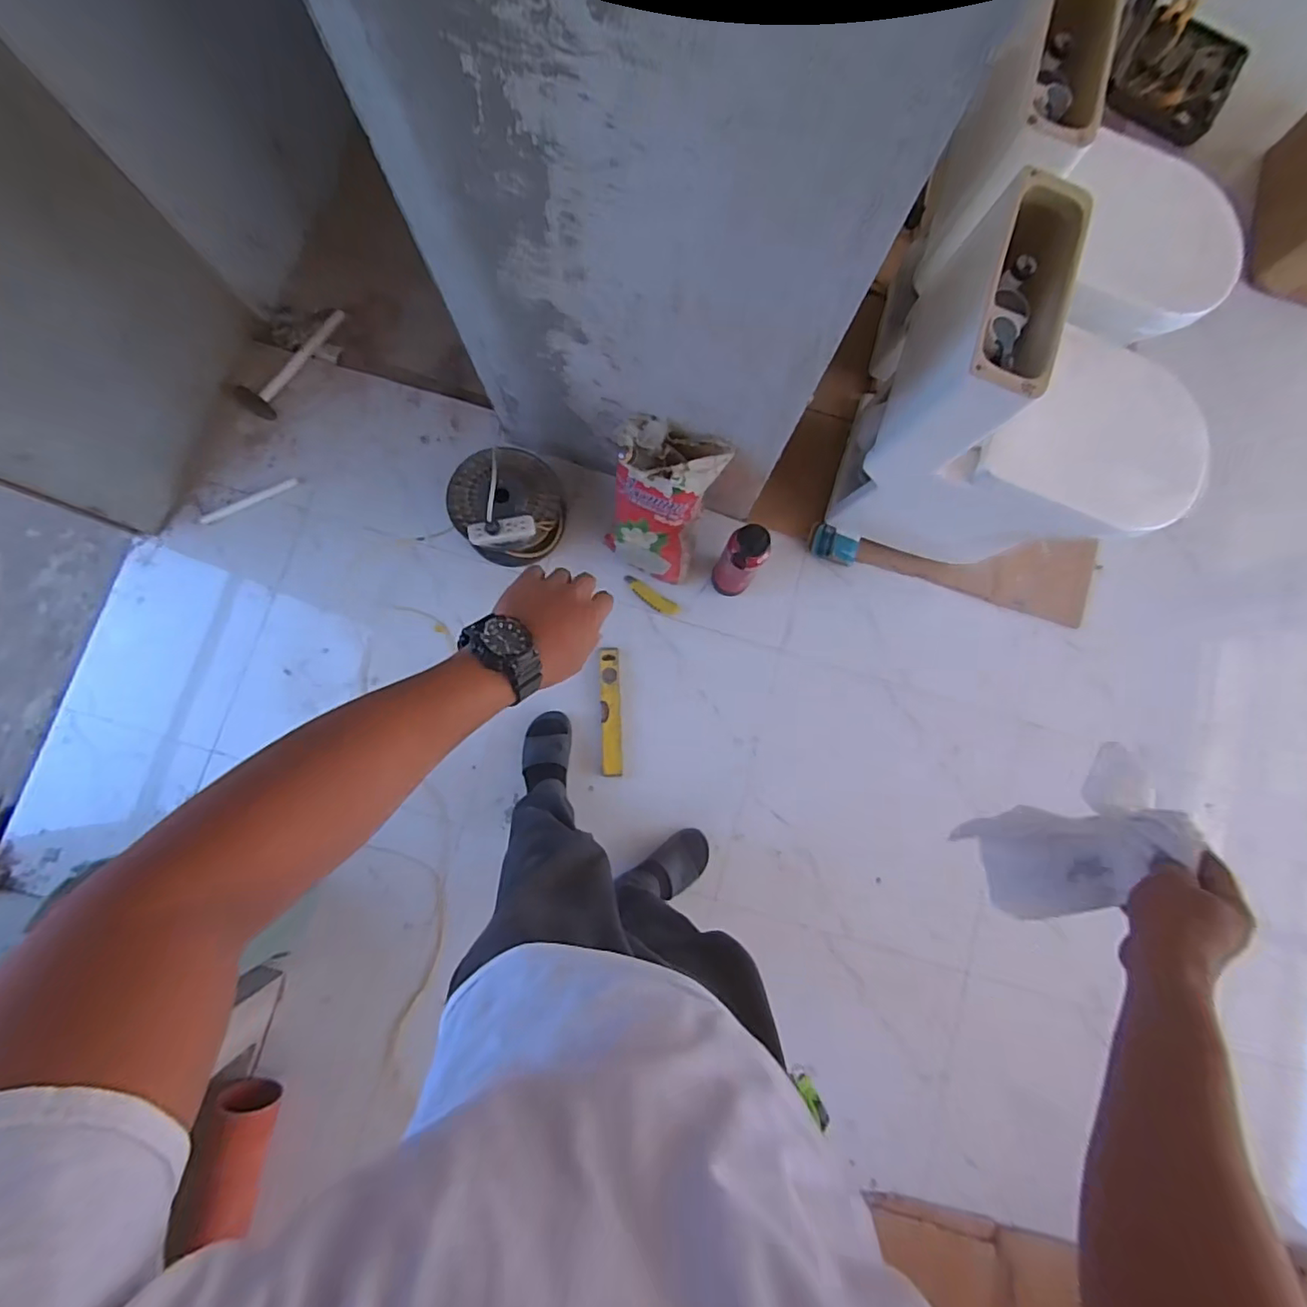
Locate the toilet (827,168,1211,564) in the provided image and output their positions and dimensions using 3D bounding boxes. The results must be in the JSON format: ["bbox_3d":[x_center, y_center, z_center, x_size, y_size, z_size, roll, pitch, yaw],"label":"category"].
[{"bbox_3d":[0.737,-0.465,1.142,0.600,0.635,0.379,8,82,1],"label":"toilet"}]

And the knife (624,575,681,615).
[{"bbox_3d":[-0.006,-0.137,1.385,0.152,0.014,0.039,34,83,4],"label":"knife"}]

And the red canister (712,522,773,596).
[{"bbox_3d":[0.190,-0.196,1.271,0.092,0.274,0.083,33,83,2],"label":"red canister"}]

